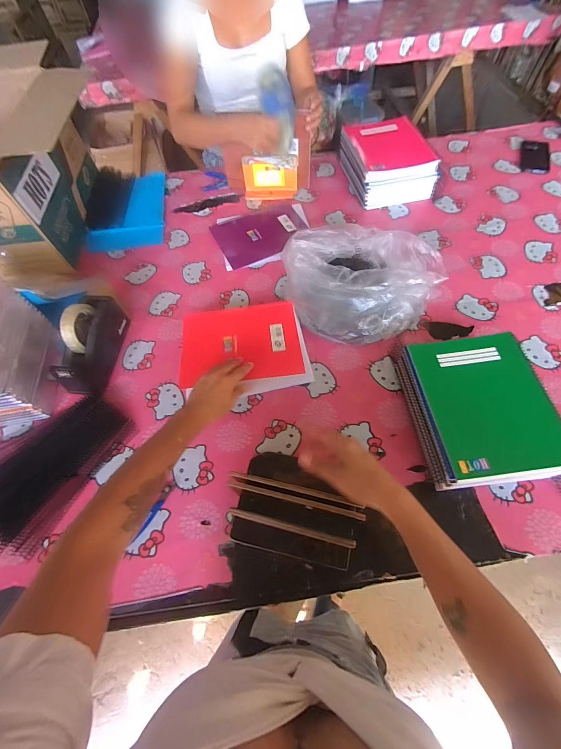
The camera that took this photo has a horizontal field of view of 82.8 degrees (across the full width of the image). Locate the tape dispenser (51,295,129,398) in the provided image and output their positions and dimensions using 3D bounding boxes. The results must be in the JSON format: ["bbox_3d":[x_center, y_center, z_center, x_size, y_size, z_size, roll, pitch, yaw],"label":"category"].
[{"bbox_3d":[-0.411,-0.071,0.679,0.085,0.122,0.207,3,61,6],"label":"tape dispenser"}]

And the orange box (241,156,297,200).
[{"bbox_3d":[-0.029,-0.590,0.948,0.156,0.109,0.048,1,48,4],"label":"orange box"}]

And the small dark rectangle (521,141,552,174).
[{"bbox_3d":[0.792,-0.676,0.988,0.079,0.006,0.172,16,63,13],"label":"small dark rectangle"}]

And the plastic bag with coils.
[{"bbox_3d":[0.175,-0.205,0.690,0.293,0.156,0.234,-20,62,-7],"label":"plastic bag with coils"}]

